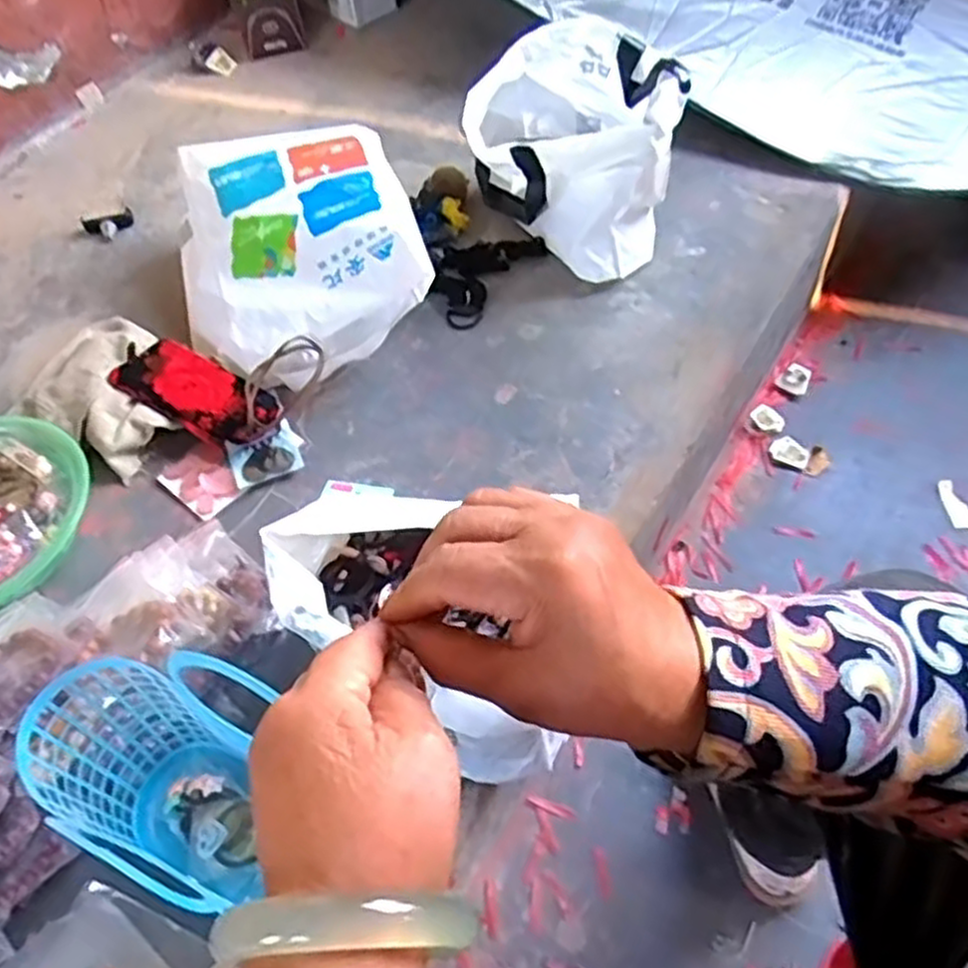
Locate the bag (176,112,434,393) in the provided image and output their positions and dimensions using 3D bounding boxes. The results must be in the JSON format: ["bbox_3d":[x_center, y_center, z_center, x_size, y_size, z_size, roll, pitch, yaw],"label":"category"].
[{"bbox_3d":[-0.229,-0.285,0.946,0.280,0.122,0.328,-16,56,-7],"label":"bag"}]

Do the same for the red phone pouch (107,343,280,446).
[{"bbox_3d":[-0.325,-0.106,0.887,0.191,0.035,0.097,23,60,19],"label":"red phone pouch"}]

